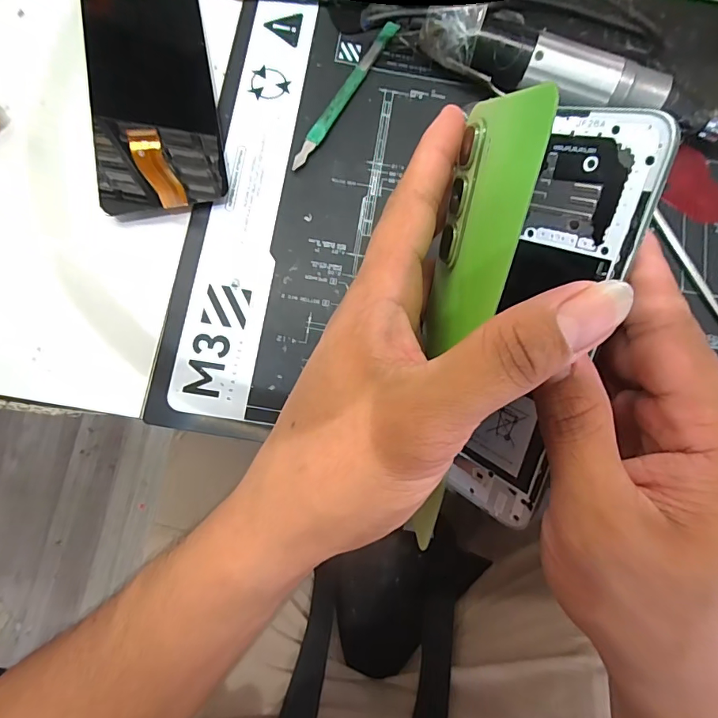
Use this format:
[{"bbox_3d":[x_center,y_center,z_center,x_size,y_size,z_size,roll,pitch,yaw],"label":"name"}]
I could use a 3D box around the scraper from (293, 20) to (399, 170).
[{"bbox_3d":[-0.008,-0.163,0.274,0.009,0.006,0.115,31,81,2],"label":"scraper"}]

